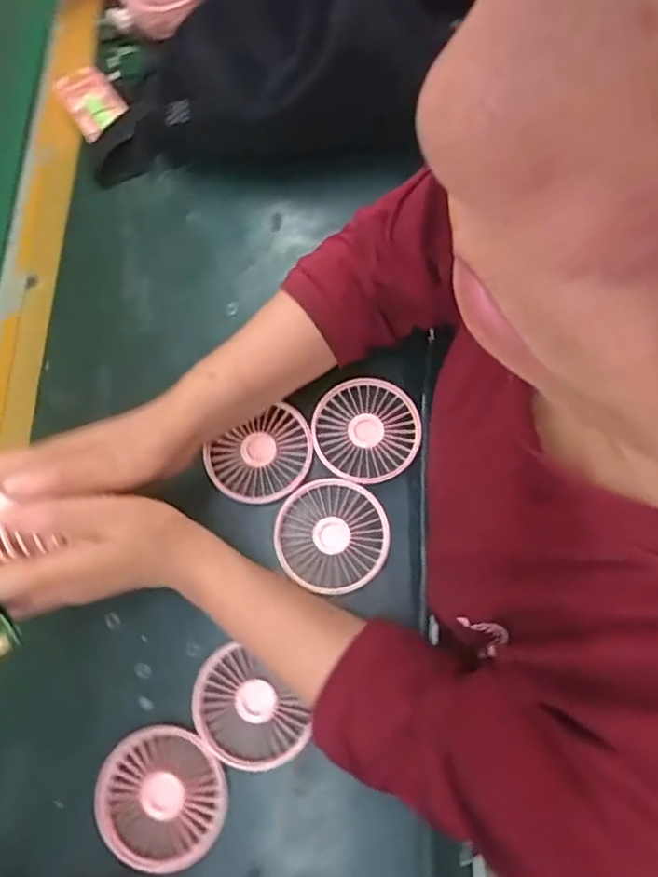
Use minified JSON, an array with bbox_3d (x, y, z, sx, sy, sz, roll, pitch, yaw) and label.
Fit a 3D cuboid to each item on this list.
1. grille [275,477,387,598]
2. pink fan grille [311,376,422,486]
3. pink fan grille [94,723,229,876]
[{"bbox_3d":[0.002,0.077,0.467,0.086,0.012,0.086,-1,74,5],"label":"grille"},{"bbox_3d":[0.032,-0.008,0.490,0.087,0.007,0.087,-1,74,5],"label":"pink fan grille"},{"bbox_3d":[-0.120,0.256,0.418,0.091,0.007,0.088,43,81,15],"label":"pink fan grille"}]

